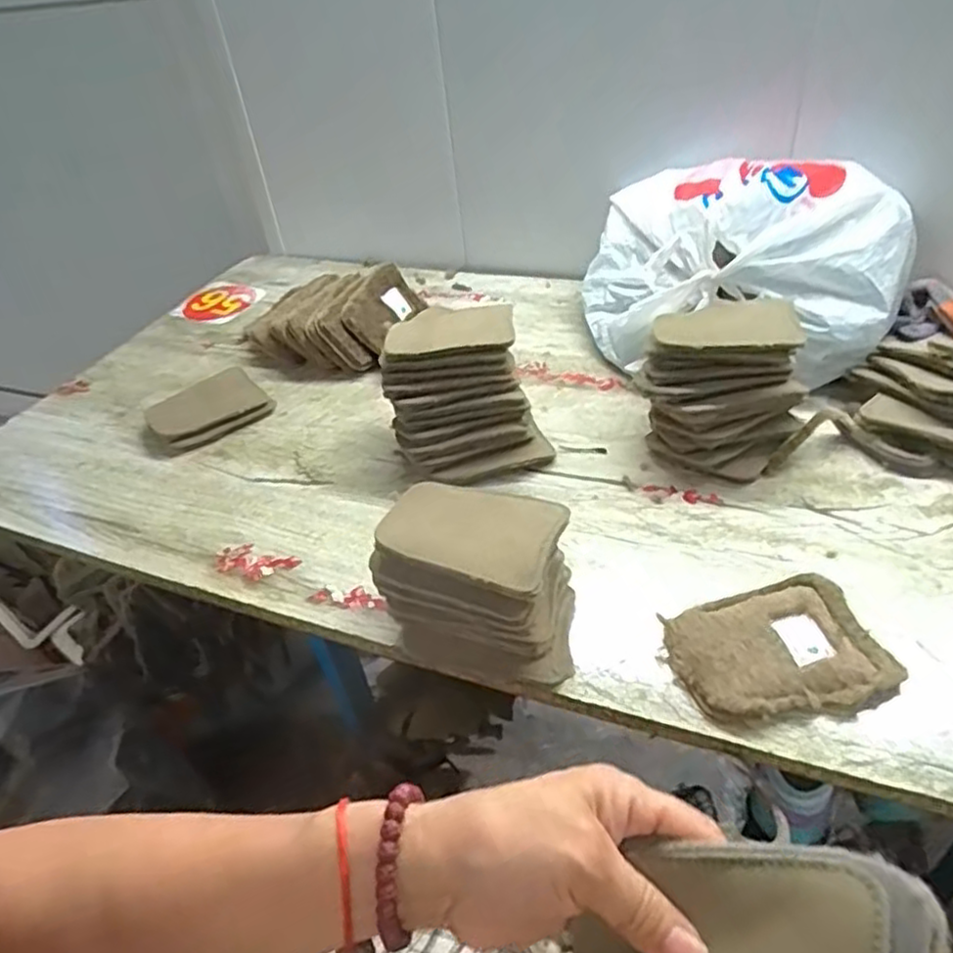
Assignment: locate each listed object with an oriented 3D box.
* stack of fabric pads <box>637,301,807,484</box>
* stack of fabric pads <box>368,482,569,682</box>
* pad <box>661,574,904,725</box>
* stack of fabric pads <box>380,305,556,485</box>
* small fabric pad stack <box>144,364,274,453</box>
[{"bbox_3d":[0.209,-0.078,0.604,0.131,0.116,0.122,8,41,19],"label":"stack of fabric pads"},{"bbox_3d":[0.003,0.070,0.480,0.122,0.093,0.086,8,41,18],"label":"stack of fabric pads"},{"bbox_3d":[0.193,0.115,0.458,0.127,0.016,0.096,-13,39,-7],"label":"pad"},{"bbox_3d":[-0.011,-0.072,0.622,0.132,0.126,0.098,-9,39,-2],"label":"stack of fabric pads"},{"bbox_3d":[-0.287,-0.073,0.749,0.114,0.017,0.114,-32,45,-27],"label":"small fabric pad stack"}]

